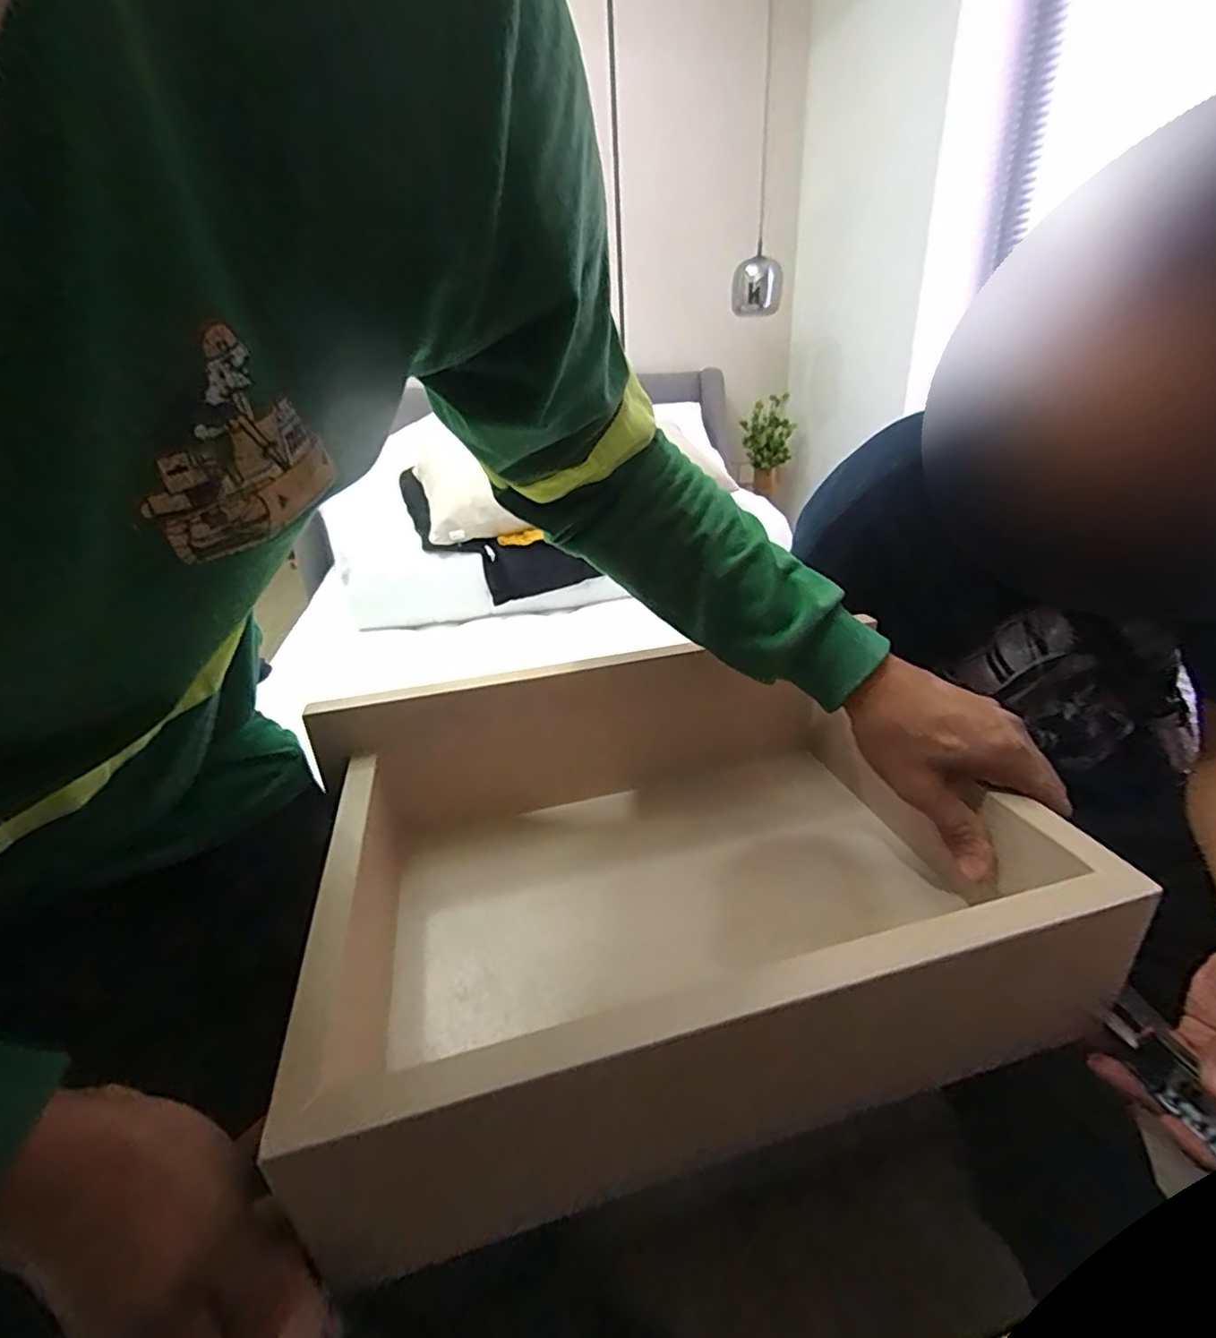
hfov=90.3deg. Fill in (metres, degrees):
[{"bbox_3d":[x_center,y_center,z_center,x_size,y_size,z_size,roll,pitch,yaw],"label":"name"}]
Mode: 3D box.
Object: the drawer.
[{"bbox_3d":[0.042,0.126,0.402,0.405,0.104,0.288,-8,25,-12],"label":"drawer"}]

